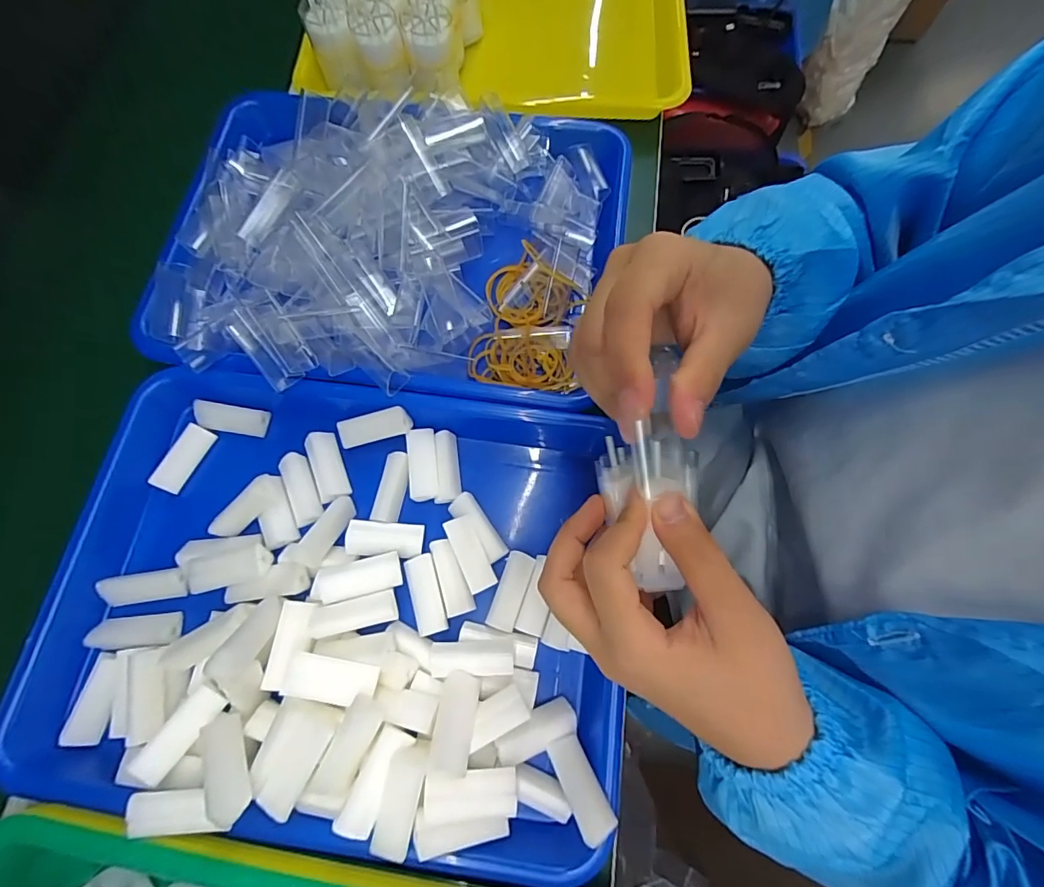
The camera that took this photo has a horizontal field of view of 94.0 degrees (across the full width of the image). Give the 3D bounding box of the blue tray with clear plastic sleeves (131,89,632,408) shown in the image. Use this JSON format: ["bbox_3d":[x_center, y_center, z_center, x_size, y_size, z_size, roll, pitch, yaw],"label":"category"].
[{"bbox_3d":[-0.092,-0.157,0.358,0.331,0.061,0.253,5,72,3],"label":"blue tray with clear plastic sleeves"}]

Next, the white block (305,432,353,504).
[{"bbox_3d":[-0.129,0.015,0.322,0.021,0.007,0.047,-19,73,-5],"label":"white block"}]

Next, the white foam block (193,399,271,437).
[{"bbox_3d":[-0.198,-0.018,0.332,0.049,0.013,0.017,10,72,4],"label":"white foam block"}]

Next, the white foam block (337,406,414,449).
[{"bbox_3d":[-0.097,-0.011,0.320,0.050,0.008,0.019,-13,94,10],"label":"white foam block"}]

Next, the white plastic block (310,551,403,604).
[{"bbox_3d":[-0.099,0.079,0.287,0.054,0.012,0.022,-14,72,-3],"label":"white plastic block"}]

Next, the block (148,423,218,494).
[{"bbox_3d":[-0.225,0.010,0.324,0.020,0.006,0.046,32,67,-25],"label":"block"}]

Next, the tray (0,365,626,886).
[{"bbox_3d":[-0.107,0.083,0.288,0.337,0.048,0.248,7,72,3],"label":"tray"}]

